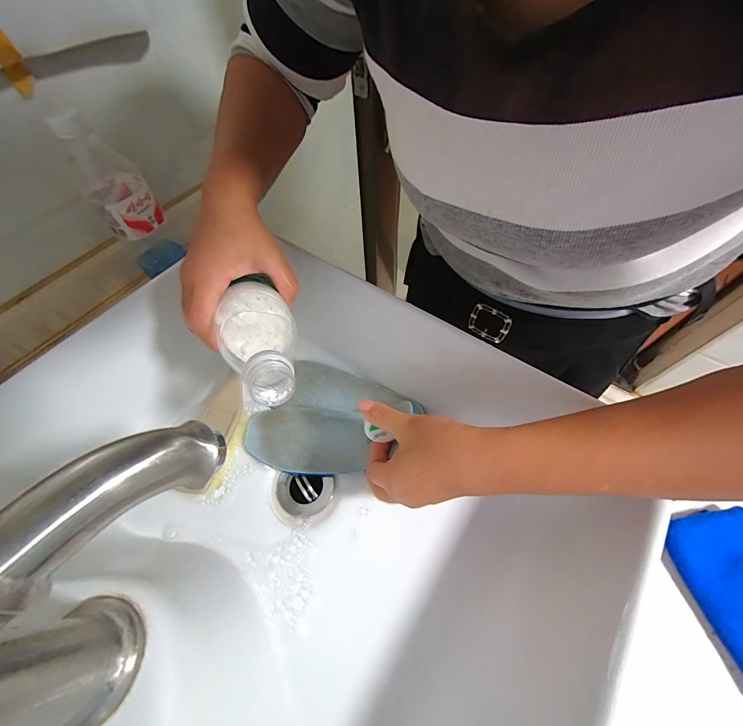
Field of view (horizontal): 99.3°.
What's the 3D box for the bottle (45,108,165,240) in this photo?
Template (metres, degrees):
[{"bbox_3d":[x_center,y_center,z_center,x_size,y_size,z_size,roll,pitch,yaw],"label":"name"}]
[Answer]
[{"bbox_3d":[-0.317,-0.224,0.378,0.069,0.121,0.067,-41,65,-20],"label":"bottle"}]

